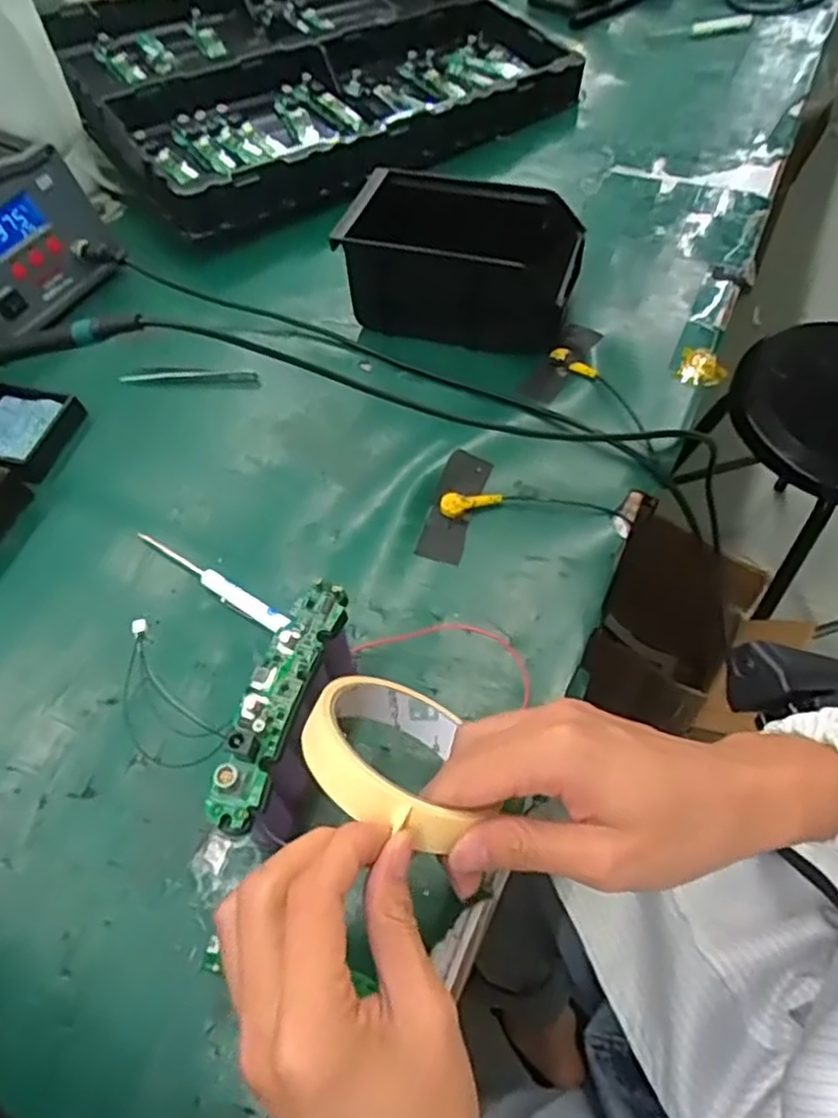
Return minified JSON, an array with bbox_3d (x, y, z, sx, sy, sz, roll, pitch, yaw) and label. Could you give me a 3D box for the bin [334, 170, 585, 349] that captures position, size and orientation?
[{"bbox_3d":[0.036,-0.230,0.556,0.163,0.082,0.104,12,58,12],"label":"bin"}]

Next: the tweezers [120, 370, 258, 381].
[{"bbox_3d":[-0.178,-0.142,0.563,0.105,0.004,0.012,0,56,5],"label":"tweezers"}]

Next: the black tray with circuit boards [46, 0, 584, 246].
[{"bbox_3d":[-0.111,-0.529,0.771,0.491,0.075,0.401,-30,60,-16],"label":"black tray with circuit boards"}]

